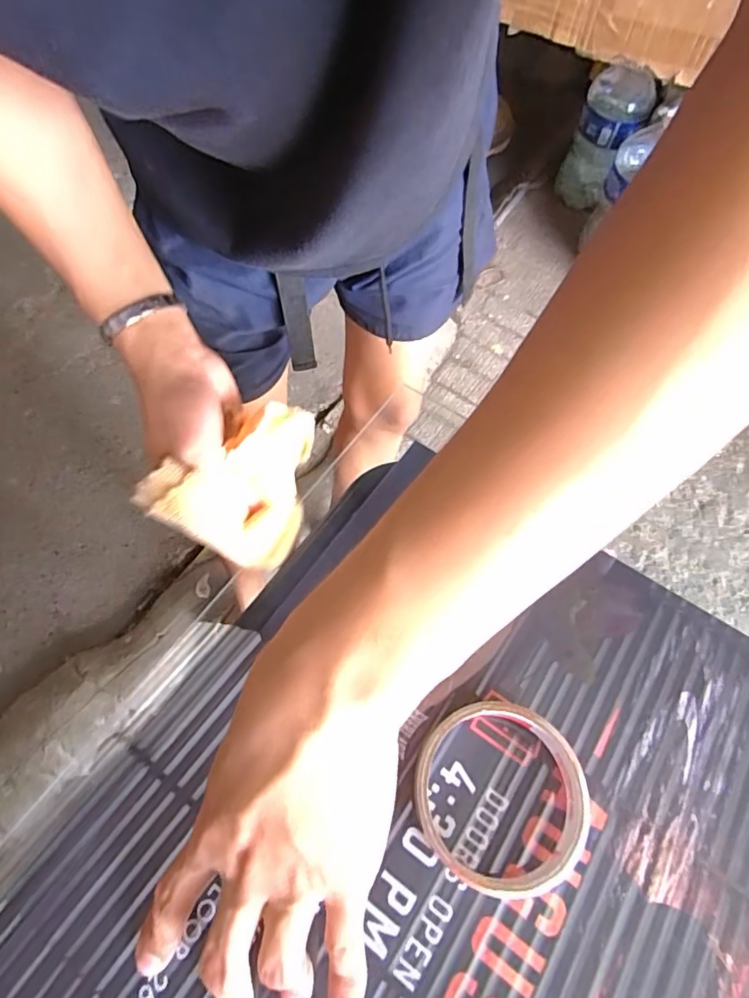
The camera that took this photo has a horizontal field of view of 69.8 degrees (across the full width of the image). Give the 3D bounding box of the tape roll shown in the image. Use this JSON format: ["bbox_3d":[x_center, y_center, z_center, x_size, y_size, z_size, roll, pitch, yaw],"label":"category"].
[{"bbox_3d":[0.063,0.151,0.275,0.085,0.017,0.086,0,63,-1],"label":"tape roll"}]

